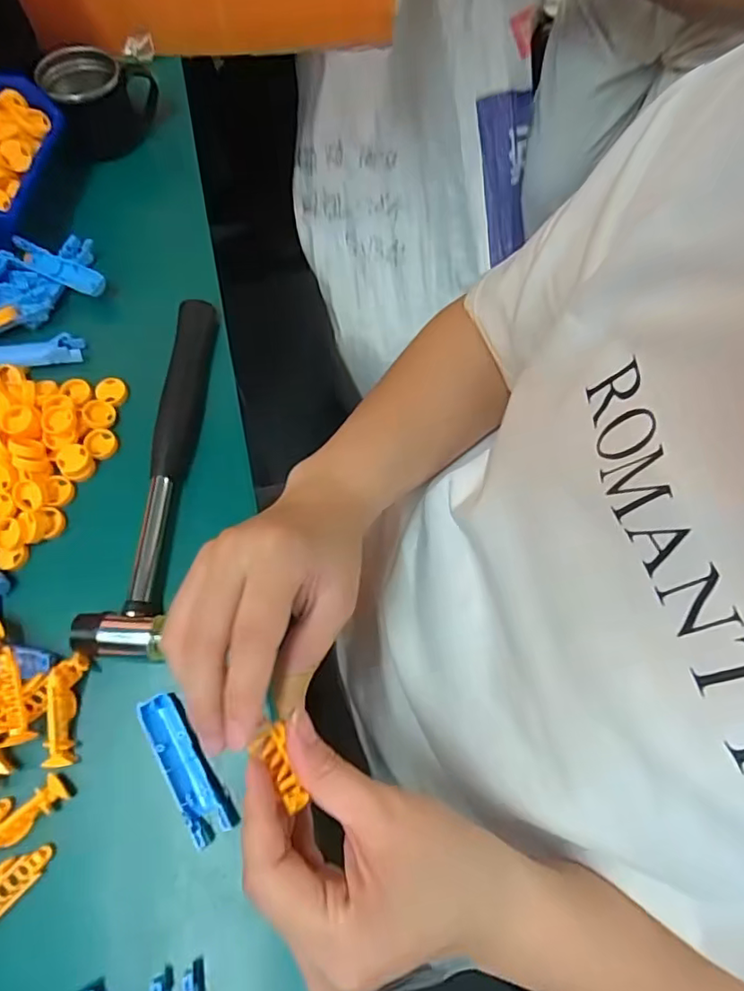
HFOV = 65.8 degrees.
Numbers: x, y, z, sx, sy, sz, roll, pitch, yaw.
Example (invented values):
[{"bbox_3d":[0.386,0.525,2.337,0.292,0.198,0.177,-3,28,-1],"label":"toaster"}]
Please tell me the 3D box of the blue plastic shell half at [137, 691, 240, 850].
[{"bbox_3d":[-0.099,0.142,0.303,0.020,0.011,0.078,-32,72,-12],"label":"blue plastic shell half"}]

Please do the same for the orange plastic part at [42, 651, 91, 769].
[{"bbox_3d":[-0.165,0.114,0.306,0.017,0.016,0.056,-1,68,-1],"label":"orange plastic part"}]

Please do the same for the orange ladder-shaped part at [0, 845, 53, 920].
[{"bbox_3d":[-0.180,0.191,0.277,0.019,0.012,0.047,38,73,14],"label":"orange ladder-shaped part"}]

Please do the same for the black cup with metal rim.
[{"bbox_3d":[-0.218,-0.317,0.459,0.087,0.059,0.061,-33,72,-13],"label":"black cup with metal rim"}]

